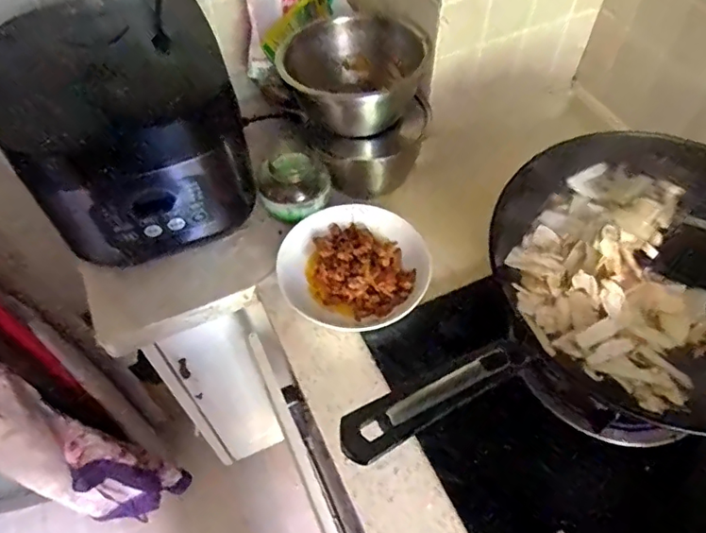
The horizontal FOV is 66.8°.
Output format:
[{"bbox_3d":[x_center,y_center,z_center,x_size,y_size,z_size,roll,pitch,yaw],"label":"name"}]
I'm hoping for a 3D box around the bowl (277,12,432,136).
[{"bbox_3d":[0.004,-0.257,0.725,0.165,0.091,0.175,0,55,1],"label":"bowl"}]

